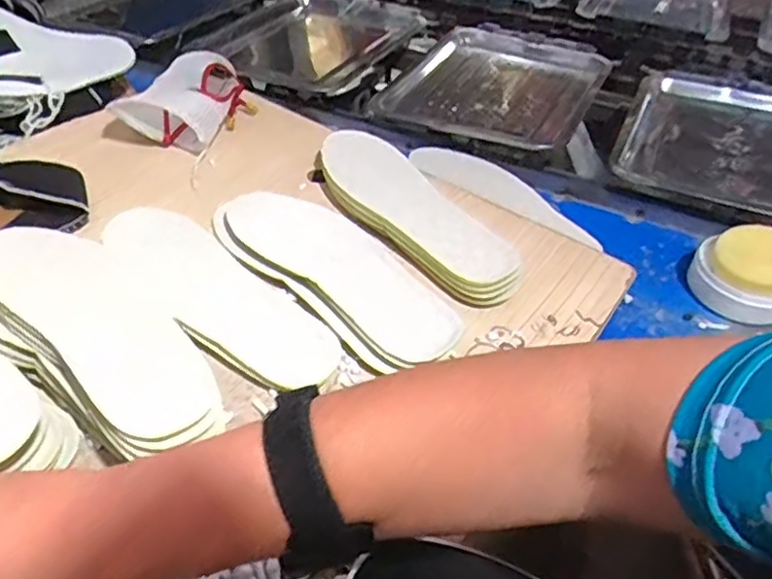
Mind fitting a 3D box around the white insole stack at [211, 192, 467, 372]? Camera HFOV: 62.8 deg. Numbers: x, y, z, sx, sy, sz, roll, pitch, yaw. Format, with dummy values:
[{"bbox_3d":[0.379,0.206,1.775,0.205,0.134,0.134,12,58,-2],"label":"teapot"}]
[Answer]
[{"bbox_3d":[-0.046,-0.015,0.550,0.250,0.043,0.105,35,49,29],"label":"white insole stack"}]

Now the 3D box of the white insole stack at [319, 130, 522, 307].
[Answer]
[{"bbox_3d":[0.024,-0.074,0.602,0.081,0.035,0.260,-26,50,-30],"label":"white insole stack"}]

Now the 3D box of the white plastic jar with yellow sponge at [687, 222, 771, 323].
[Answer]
[{"bbox_3d":[0.368,-0.021,0.638,0.098,0.057,0.098,3,42,-3],"label":"white plastic jar with yellow sponge"}]

